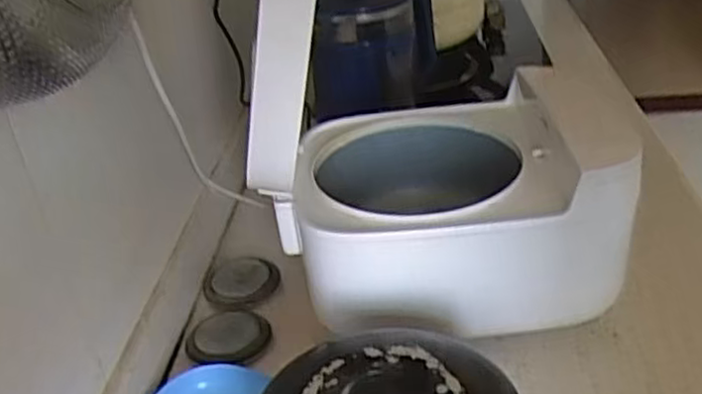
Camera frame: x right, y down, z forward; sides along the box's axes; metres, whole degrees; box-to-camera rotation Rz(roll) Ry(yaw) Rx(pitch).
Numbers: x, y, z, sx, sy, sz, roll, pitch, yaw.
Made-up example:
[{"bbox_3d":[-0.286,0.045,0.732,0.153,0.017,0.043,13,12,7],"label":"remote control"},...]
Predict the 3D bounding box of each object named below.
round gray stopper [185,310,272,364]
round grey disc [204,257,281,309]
[{"bbox_3d":[-0.122,0.137,0.715,0.080,0.018,0.084,-5,31,3],"label":"round gray stopper"},{"bbox_3d":[-0.120,0.090,0.787,0.080,0.016,0.089,-14,31,-12],"label":"round grey disc"}]

